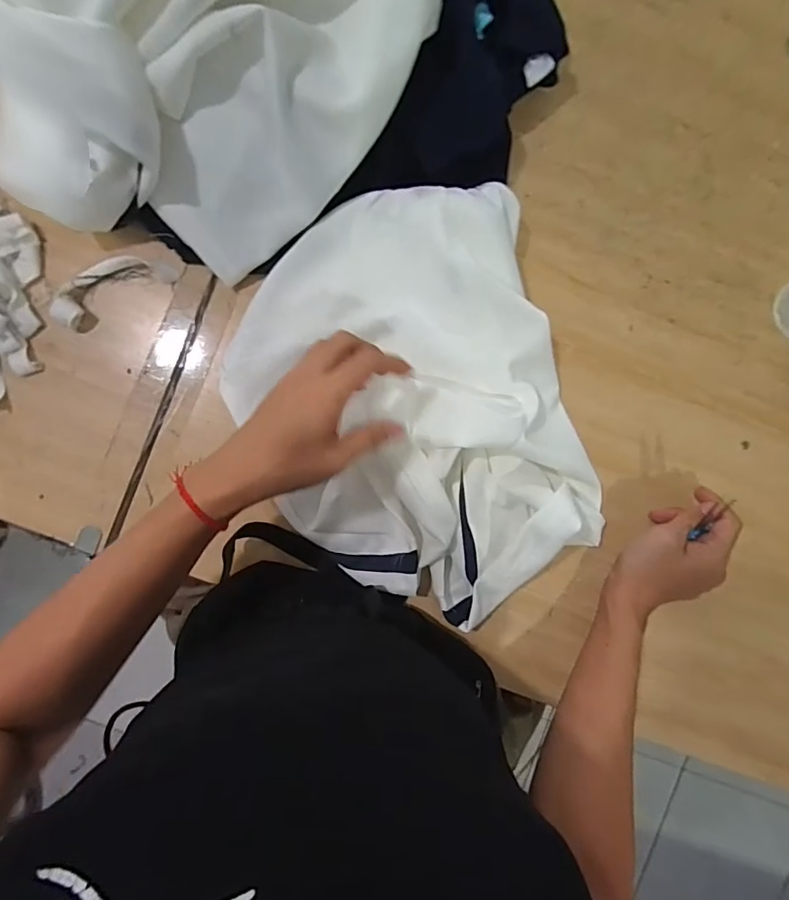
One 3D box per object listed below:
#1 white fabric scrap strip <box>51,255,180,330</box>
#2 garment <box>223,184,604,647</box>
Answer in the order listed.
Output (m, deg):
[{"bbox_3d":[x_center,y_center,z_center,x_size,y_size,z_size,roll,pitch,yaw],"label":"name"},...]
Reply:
[{"bbox_3d":[-0.282,-0.166,0.496,0.121,0.020,0.045,-27,93,-2],"label":"white fabric scrap strip"},{"bbox_3d":[0.020,-0.031,0.482,0.311,0.072,0.398,-20,93,-3],"label":"garment"}]

